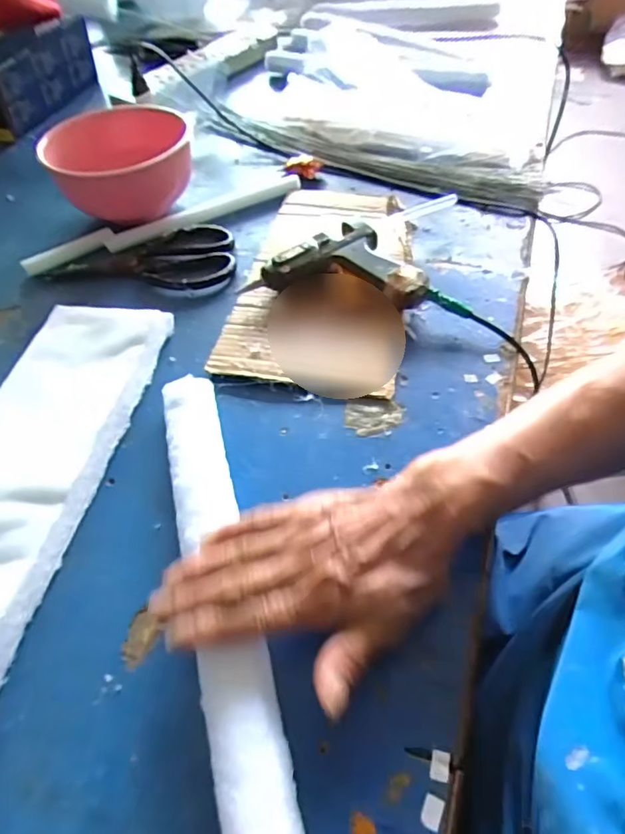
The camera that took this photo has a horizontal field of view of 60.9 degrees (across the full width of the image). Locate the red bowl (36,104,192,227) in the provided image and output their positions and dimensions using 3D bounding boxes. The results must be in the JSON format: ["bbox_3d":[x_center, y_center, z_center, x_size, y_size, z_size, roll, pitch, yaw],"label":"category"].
[{"bbox_3d":[-0.200,-0.272,0.569,0.136,0.081,0.142,-12,51,-6],"label":"red bowl"}]

